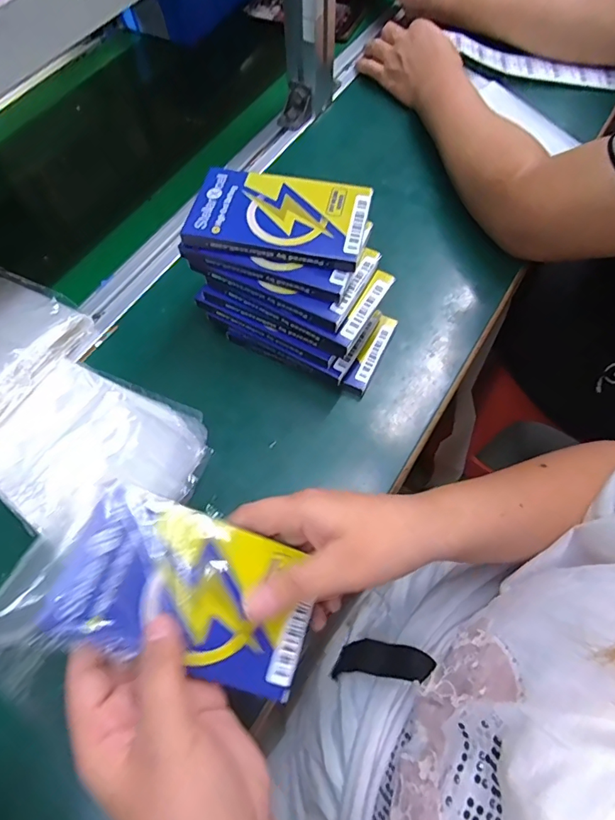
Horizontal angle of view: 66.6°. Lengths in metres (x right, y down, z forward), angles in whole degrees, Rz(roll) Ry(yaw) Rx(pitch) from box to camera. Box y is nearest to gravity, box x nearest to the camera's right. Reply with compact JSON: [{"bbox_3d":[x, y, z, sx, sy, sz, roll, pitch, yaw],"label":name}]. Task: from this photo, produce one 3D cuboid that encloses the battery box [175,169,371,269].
[{"bbox_3d":[-0.022,-0.150,0.360,0.133,0.011,0.075,10,65,7],"label":"battery box"}]

